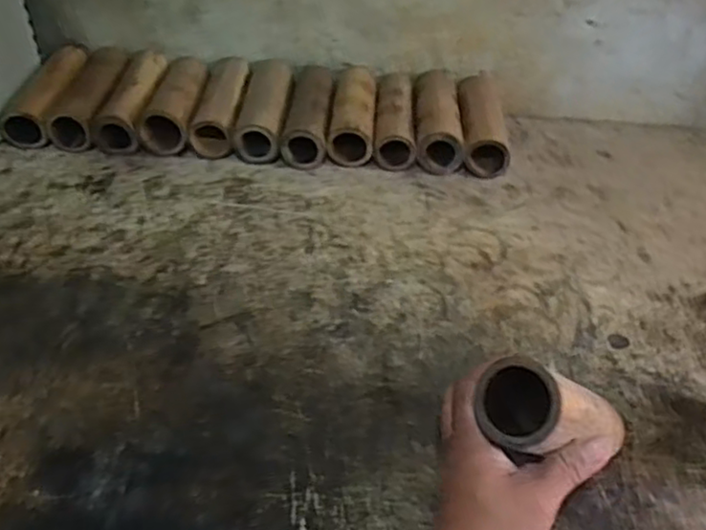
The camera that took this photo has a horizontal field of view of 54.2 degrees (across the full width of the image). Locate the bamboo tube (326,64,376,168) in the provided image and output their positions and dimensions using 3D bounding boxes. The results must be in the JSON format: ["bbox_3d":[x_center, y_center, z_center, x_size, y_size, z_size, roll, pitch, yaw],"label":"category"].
[{"bbox_3d":[0.003,-0.197,0.884,0.058,0.051,0.179,3,43,0],"label":"bamboo tube"}]

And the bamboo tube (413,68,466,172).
[{"bbox_3d":[0.109,-0.191,0.885,0.059,0.053,0.187,3,43,0],"label":"bamboo tube"}]

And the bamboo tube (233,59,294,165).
[{"bbox_3d":[-0.110,-0.200,0.881,0.055,0.048,0.182,3,43,0],"label":"bamboo tube"}]

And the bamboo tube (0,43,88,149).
[{"bbox_3d":[-0.382,-0.218,0.879,0.062,0.046,0.175,4,43,1],"label":"bamboo tube"}]

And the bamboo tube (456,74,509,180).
[{"bbox_3d":[0.165,-0.185,0.883,0.058,0.051,0.181,3,43,1],"label":"bamboo tube"}]

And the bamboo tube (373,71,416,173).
[{"bbox_3d":[0.054,-0.193,0.888,0.048,0.047,0.183,3,43,1],"label":"bamboo tube"}]

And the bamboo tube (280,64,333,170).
[{"bbox_3d":[-0.053,-0.196,0.877,0.057,0.049,0.192,2,43,-1],"label":"bamboo tube"}]

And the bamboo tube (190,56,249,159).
[{"bbox_3d":[-0.164,-0.204,0.883,0.053,0.047,0.183,3,43,0],"label":"bamboo tube"}]

